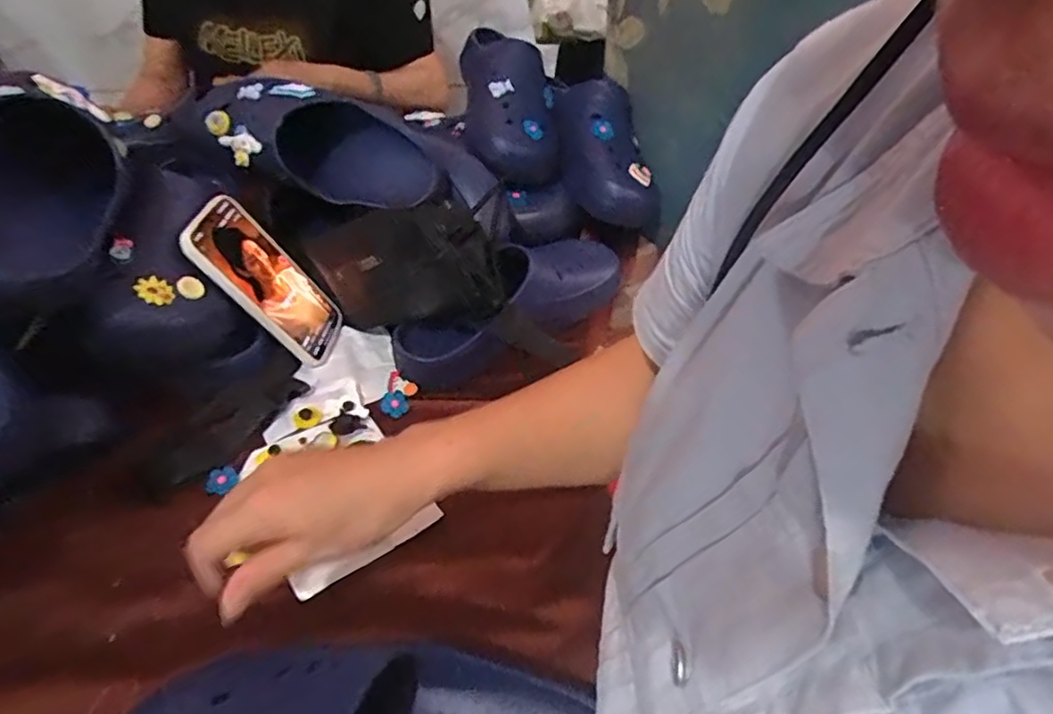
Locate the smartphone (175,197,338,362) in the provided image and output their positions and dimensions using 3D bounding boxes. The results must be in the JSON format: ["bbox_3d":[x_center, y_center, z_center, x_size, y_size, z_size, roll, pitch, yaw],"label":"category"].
[{"bbox_3d":[-0.240,-0.070,0.590,0.017,0.165,0.084,-19,40,24],"label":"smartphone"}]

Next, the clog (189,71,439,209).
[{"bbox_3d":[-0.214,-0.234,0.665,0.248,0.091,0.113,14,40,-20],"label":"clog"}]

